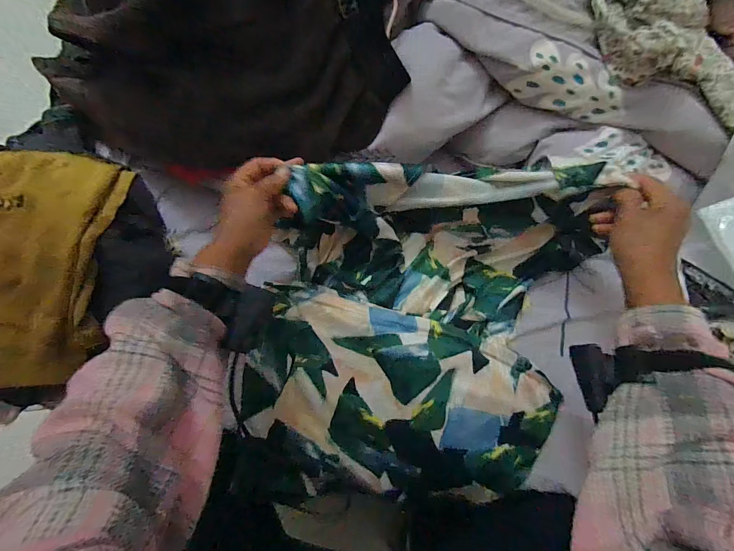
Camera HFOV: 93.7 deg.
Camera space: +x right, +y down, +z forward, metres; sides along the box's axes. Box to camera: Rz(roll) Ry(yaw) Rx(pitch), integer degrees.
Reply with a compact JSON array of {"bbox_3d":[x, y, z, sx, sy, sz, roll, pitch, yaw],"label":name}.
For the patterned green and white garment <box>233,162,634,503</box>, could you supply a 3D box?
[{"bbox_3d":[0.064,0.082,0.456,0.416,0.173,0.419,0,74,0],"label":"patterned green and white garment"}]

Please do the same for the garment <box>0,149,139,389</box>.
[{"bbox_3d":[-0.454,-0.012,0.442,0.271,0.076,0.298,5,74,1],"label":"garment"}]

